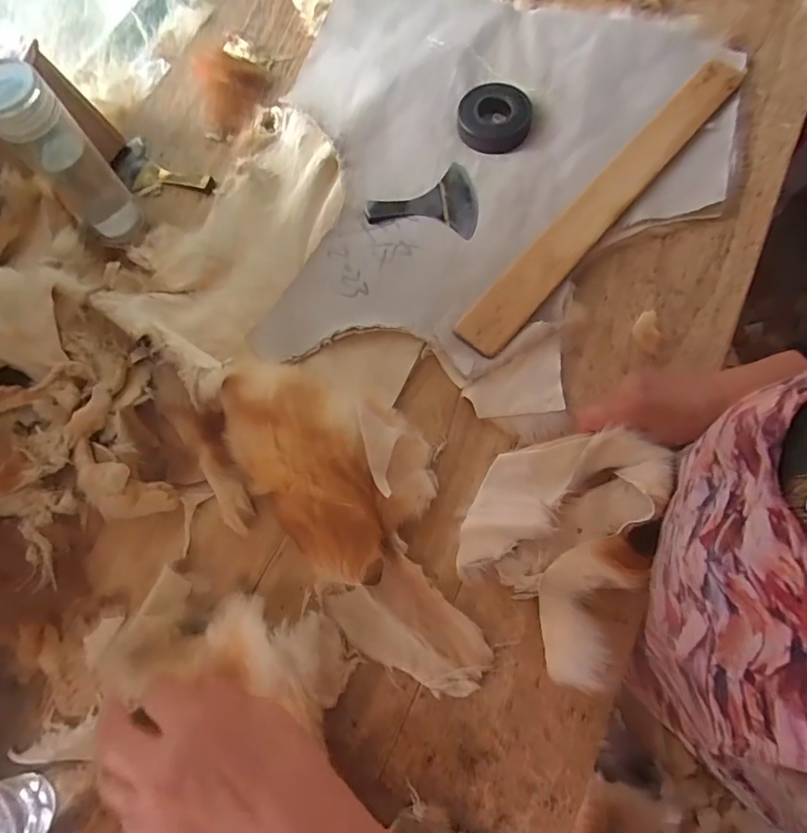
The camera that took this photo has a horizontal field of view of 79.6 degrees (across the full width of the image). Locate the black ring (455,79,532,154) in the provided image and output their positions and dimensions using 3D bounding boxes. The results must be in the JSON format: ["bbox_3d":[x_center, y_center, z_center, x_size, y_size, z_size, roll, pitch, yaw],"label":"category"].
[{"bbox_3d":[0.111,-0.365,0.592,0.088,0.020,0.094,-1,74,2],"label":"black ring"}]

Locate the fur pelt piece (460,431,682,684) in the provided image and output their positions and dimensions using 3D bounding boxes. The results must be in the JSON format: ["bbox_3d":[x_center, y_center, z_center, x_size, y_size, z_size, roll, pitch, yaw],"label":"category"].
[{"bbox_3d":[0.136,0.104,0.423,0.151,0.057,0.203,24,76,9],"label":"fur pelt piece"}]

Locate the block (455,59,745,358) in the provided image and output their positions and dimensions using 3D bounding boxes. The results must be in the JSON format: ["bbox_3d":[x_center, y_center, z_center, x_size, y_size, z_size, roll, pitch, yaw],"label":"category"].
[{"bbox_3d":[0.232,-0.250,0.544,0.049,0.019,0.488,40,79,12],"label":"block"}]

